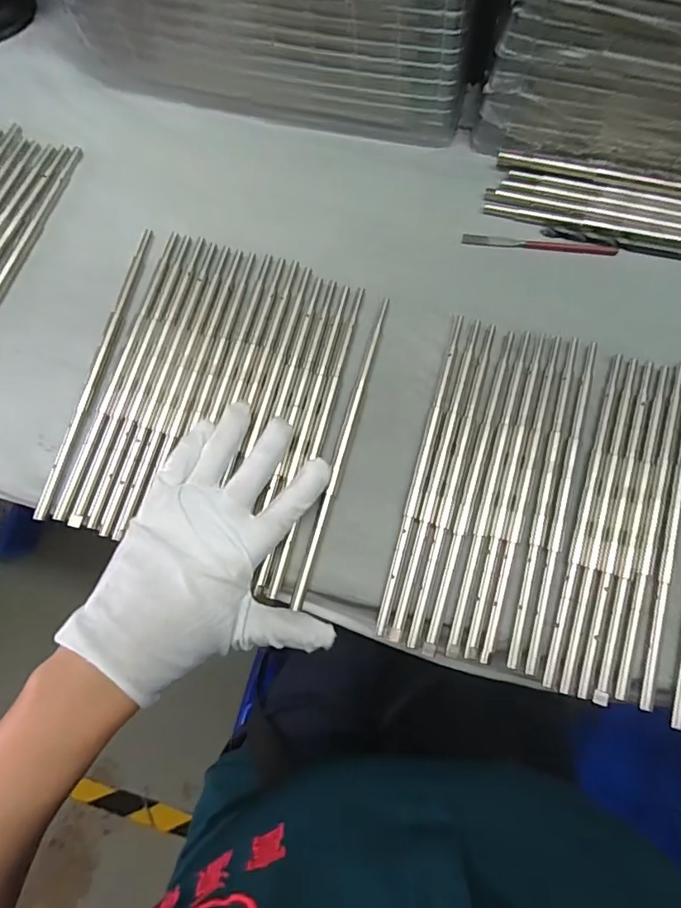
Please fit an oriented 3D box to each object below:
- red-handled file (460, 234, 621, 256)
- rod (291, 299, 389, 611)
[{"bbox_3d":[0.142,-0.149,0.358,0.106,0.008,0.008,7,79,3],"label":"red-handled file"},{"bbox_3d":[0.002,-0.007,0.319,0.009,0.008,0.207,16,80,4],"label":"rod"}]

